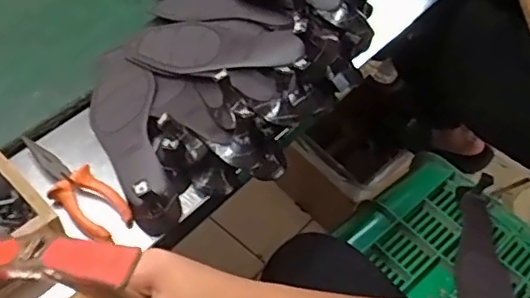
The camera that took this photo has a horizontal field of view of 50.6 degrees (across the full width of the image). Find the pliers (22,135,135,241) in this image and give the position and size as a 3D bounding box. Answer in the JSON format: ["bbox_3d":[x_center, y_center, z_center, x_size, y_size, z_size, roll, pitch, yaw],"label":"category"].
[{"bbox_3d":[-0.204,0.040,0.598,0.153,0.027,0.051,37,58,23],"label":"pliers"}]

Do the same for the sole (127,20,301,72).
[{"bbox_3d":[-0.067,-0.125,0.679,0.240,0.021,0.089,8,49,23],"label":"sole"}]

